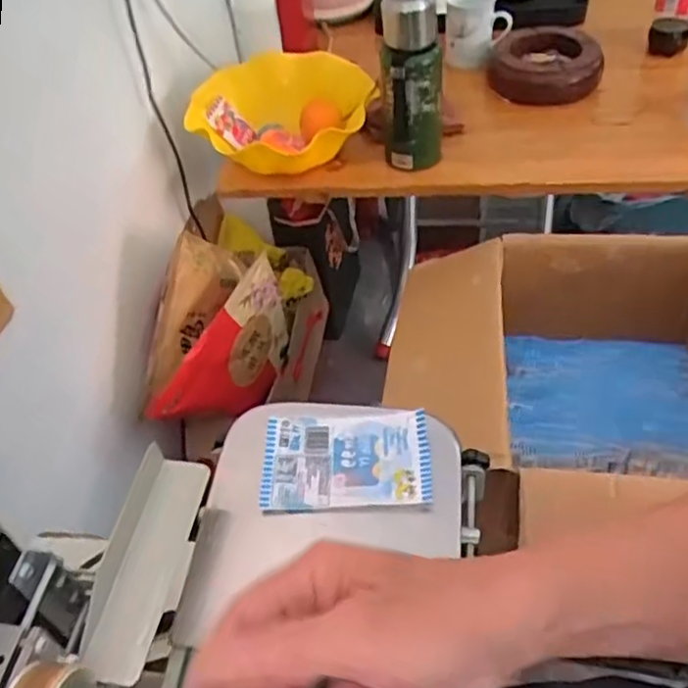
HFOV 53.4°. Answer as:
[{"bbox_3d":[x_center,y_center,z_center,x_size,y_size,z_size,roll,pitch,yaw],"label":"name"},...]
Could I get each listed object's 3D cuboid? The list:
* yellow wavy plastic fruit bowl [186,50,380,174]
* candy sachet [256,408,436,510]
[{"bbox_3d":[-0.084,-0.327,0.985,0.244,0.104,0.221,0,46,6],"label":"yellow wavy plastic fruit bowl"},{"bbox_3d":[0.001,0.073,0.435,0.104,0.011,0.068,-3,46,4],"label":"candy sachet"}]

